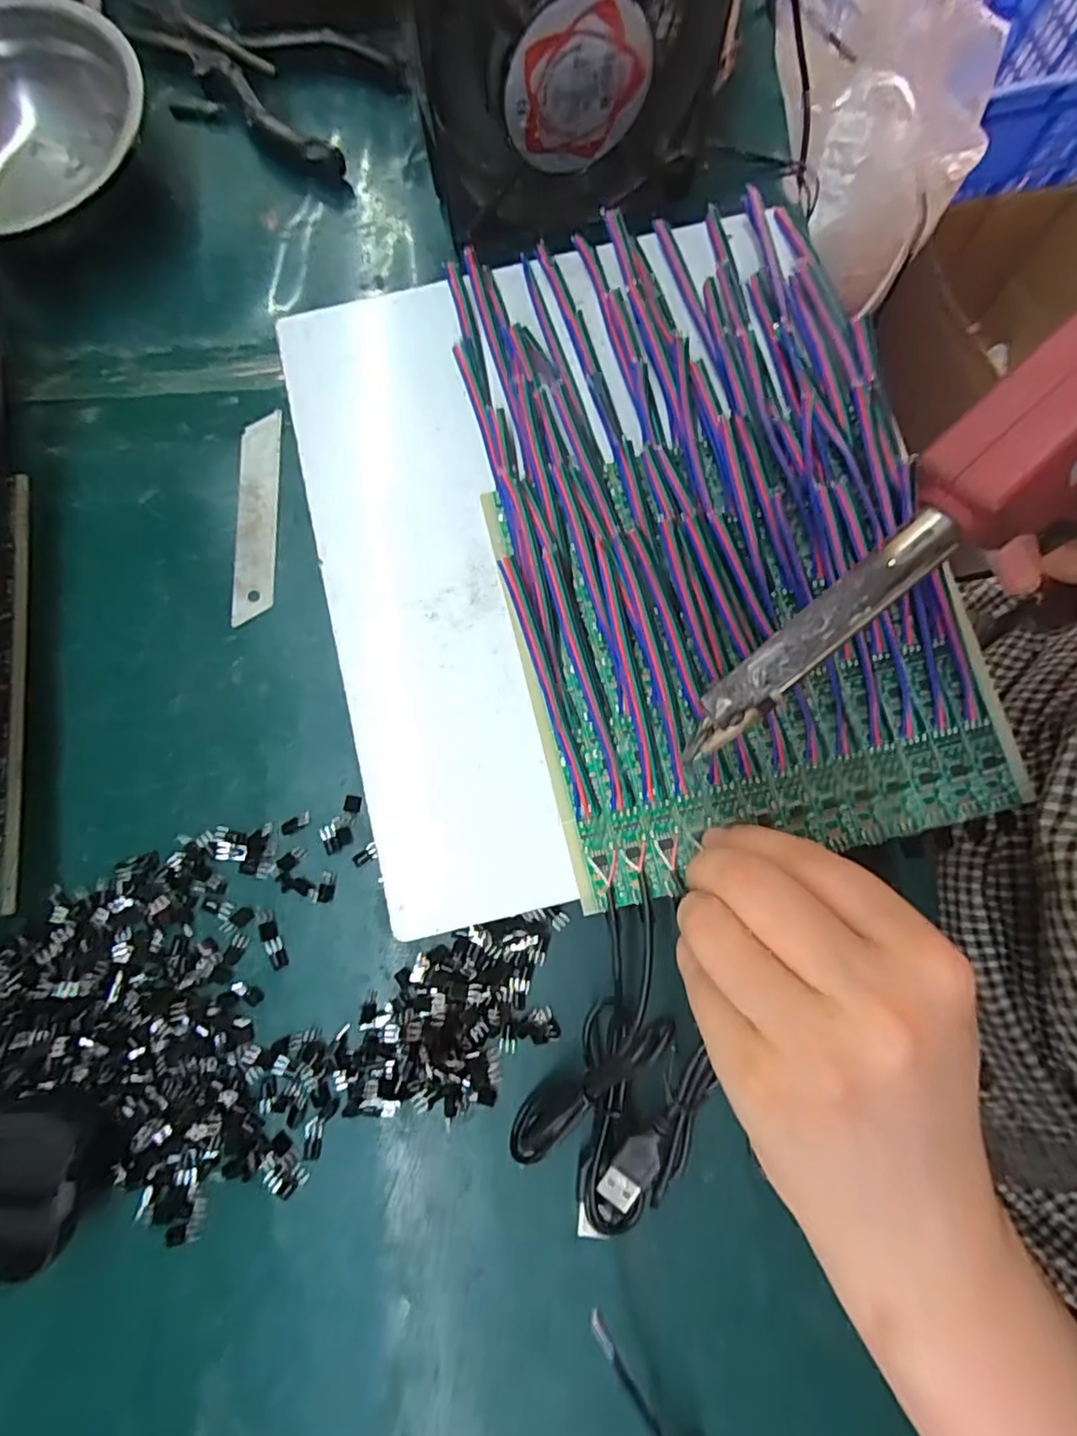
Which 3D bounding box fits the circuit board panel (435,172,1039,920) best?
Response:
[{"bbox_3d":[0.064,-0.077,0.237,0.160,0.018,0.256,-14,80,-2],"label":"circuit board panel"}]

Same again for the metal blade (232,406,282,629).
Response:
[{"bbox_3d":[-0.127,-0.092,0.285,0.017,0.004,0.097,1,82,-8],"label":"metal blade"}]

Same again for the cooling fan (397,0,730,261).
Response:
[{"bbox_3d":[0.010,-0.269,0.252,0.122,0.118,0.047,-17,80,-3],"label":"cooling fan"}]

